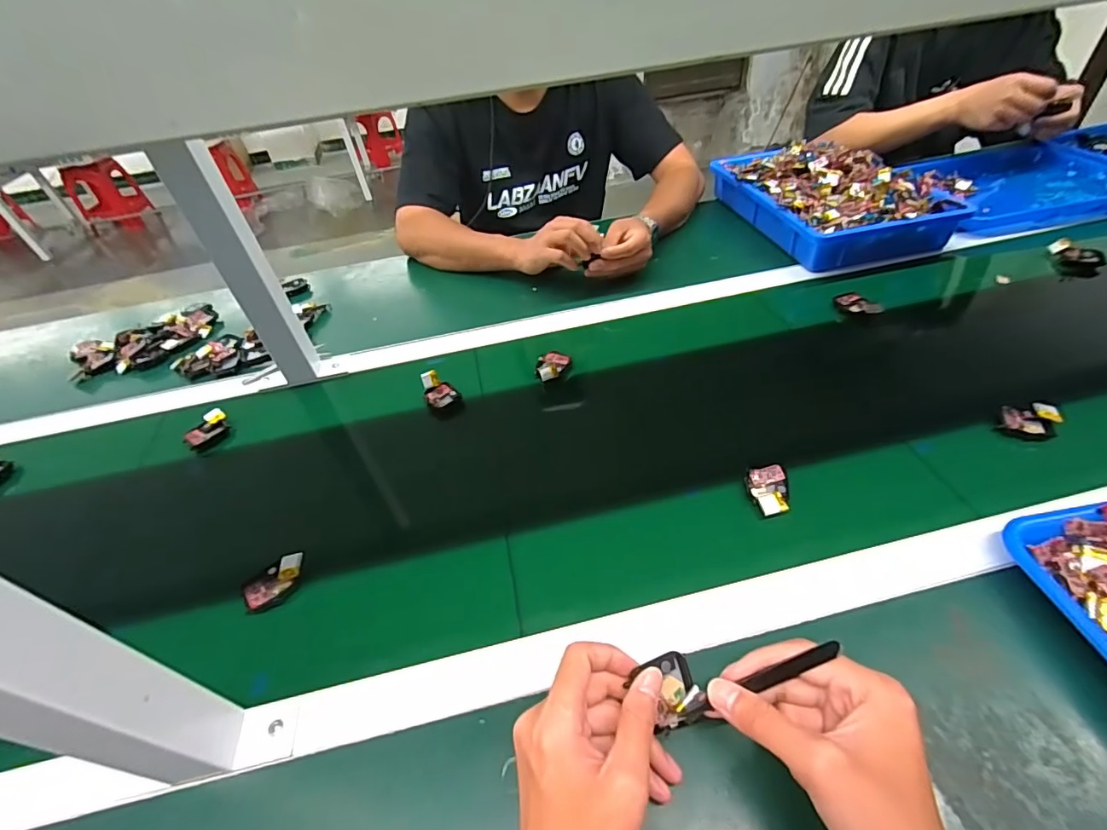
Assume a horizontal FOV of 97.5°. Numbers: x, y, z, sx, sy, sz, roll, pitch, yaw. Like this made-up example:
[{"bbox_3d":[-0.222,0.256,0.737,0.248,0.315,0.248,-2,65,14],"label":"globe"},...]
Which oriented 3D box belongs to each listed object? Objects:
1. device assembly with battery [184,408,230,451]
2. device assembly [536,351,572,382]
[{"bbox_3d":[-0.422,0.018,0.592,0.024,0.024,0.052,18,49,23],"label":"device assembly with battery"},{"bbox_3d":[0.000,-0.061,0.612,0.041,0.010,0.044,-1,44,5],"label":"device assembly"}]

